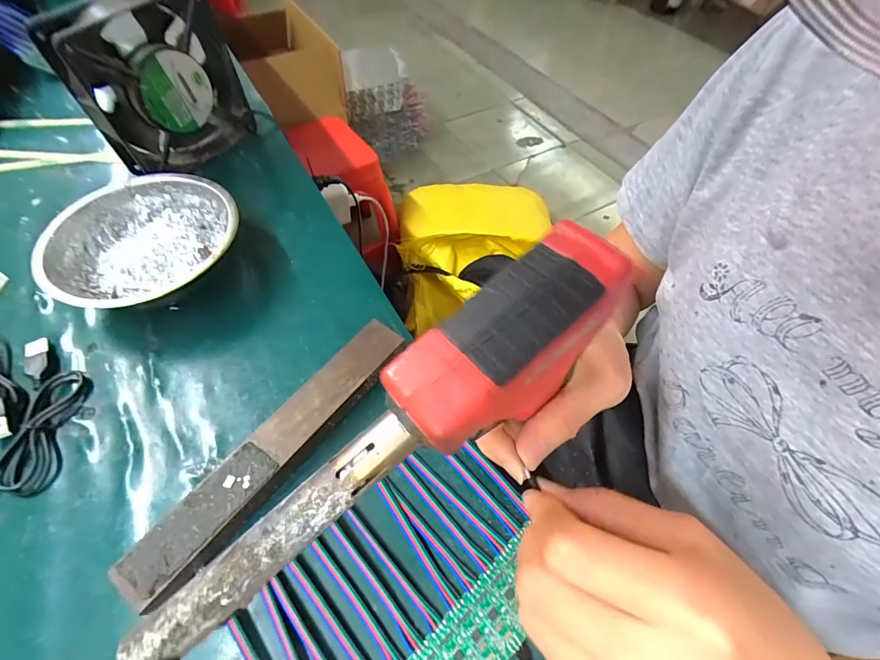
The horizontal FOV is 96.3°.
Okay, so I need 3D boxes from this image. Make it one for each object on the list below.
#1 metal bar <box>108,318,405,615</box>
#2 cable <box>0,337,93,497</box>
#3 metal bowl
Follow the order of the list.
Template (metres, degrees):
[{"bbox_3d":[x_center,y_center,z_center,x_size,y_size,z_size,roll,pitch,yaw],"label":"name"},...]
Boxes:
[{"bbox_3d":[-0.090,0.066,0.230,0.028,0.023,0.182,33,62,19],"label":"metal bar"},{"bbox_3d":[-0.252,0.066,0.236,0.055,0.009,0.137,-2,56,-2],"label":"cable"},{"bbox_3d":[-0.231,-0.068,0.312,0.130,0.041,0.130,1,56,-1],"label":"metal bowl"}]

